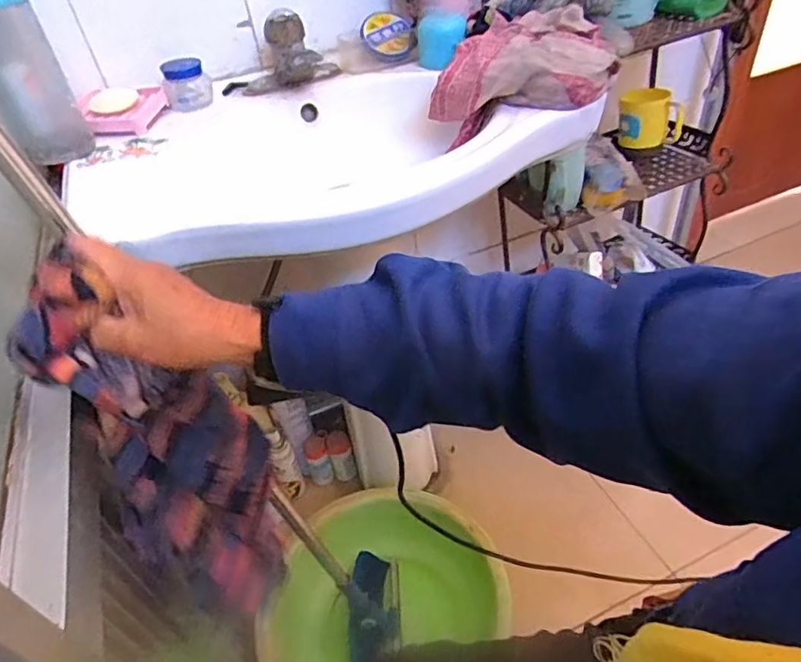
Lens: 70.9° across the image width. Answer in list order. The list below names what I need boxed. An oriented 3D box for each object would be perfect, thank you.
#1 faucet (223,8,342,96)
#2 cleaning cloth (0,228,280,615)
[{"bbox_3d":[-0.159,-0.354,0.712,0.147,0.090,0.064,-11,41,-4],"label":"faucet"},{"bbox_3d":[-0.186,0.119,0.486,0.136,0.401,0.063,-18,39,-12],"label":"cleaning cloth"}]

